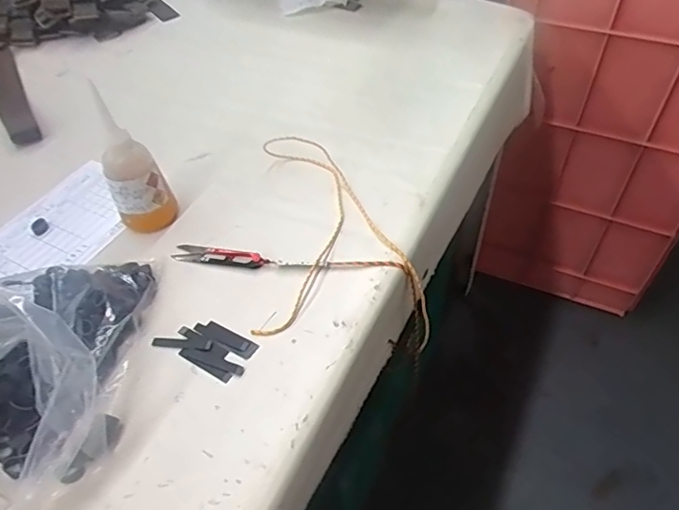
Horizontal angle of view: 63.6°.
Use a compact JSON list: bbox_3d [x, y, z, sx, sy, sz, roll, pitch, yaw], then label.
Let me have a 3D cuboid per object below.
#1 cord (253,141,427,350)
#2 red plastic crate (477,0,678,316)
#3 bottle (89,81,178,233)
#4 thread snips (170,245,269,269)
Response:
[{"bbox_3d":[-0.017,-0.003,0.659,0.184,0.167,0.251,-12,49,-8],"label":"cord"},{"bbox_3d":[0.627,-0.378,1.270,0.433,0.744,0.635,19,53,19],"label":"red plastic crate"},{"bbox_3d":[-0.224,-0.091,0.595,0.059,0.155,0.048,-22,51,-16],"label":"bottle"},{"bbox_3d":[-0.130,0.001,0.599,0.109,0.015,0.020,10,50,11],"label":"thread snips"}]

